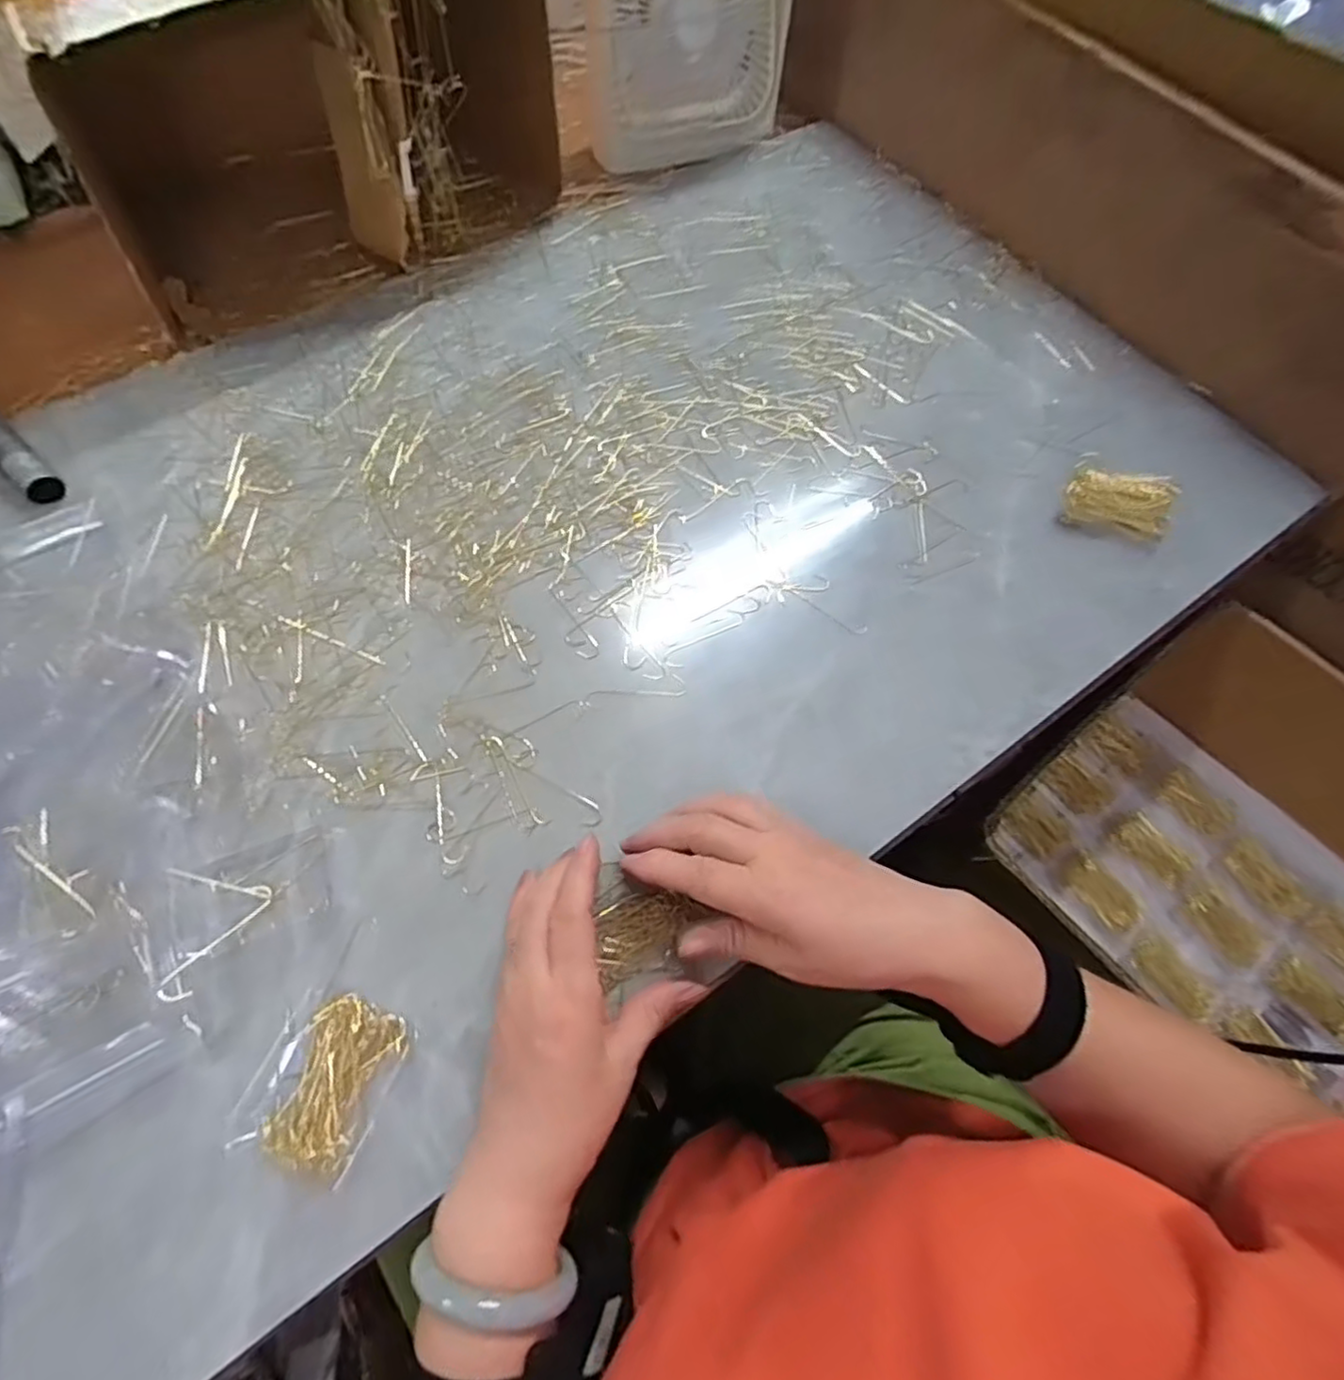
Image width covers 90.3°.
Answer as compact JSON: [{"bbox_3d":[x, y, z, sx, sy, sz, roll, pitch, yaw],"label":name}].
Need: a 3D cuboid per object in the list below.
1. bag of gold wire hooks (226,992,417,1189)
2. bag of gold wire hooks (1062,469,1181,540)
[{"bbox_3d":[-0.168,0.186,0.320,0.063,0.013,0.072,20,66,7],"label":"bag of gold wire hooks"},{"bbox_3d":[0.334,-0.141,0.501,0.073,0.032,0.042,15,66,5],"label":"bag of gold wire hooks"}]

